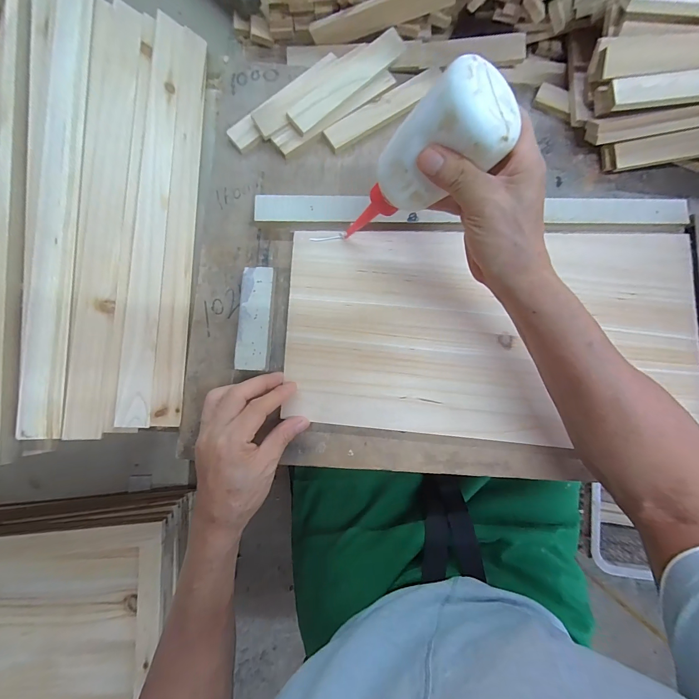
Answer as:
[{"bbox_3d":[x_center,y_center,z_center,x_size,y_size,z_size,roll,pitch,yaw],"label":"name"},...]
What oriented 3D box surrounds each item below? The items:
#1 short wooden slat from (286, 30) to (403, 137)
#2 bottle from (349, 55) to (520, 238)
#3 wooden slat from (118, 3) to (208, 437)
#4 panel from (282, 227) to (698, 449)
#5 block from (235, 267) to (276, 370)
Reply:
[{"bbox_3d":[-0.001,-0.296,0.367,0.159,0.007,0.032,-44,86,-6],"label":"short wooden slat"},{"bbox_3d":[0.046,-0.135,0.270,0.055,0.162,0.051,-6,81,-29],"label":"bottle"},{"bbox_3d":[-0.190,-0.146,0.348,0.056,0.007,0.439,7,78,-37],"label":"wooden slat"},{"bbox_3d":[0.151,-0.019,0.346,0.422,0.016,0.215,1,82,-1],"label":"panel"},{"bbox_3d":[-0.094,-0.031,0.340,0.032,0.015,0.103,3,82,-1],"label":"block"}]

